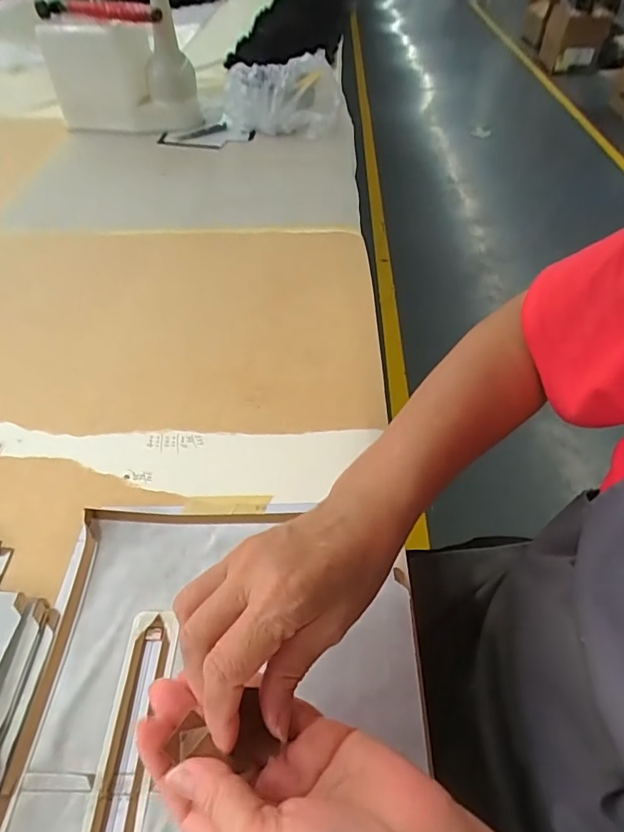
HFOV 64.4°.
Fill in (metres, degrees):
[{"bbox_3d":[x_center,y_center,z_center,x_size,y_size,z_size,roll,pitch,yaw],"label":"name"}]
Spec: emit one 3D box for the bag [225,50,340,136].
[{"bbox_3d":[-0.055,-0.582,0.905,0.205,0.116,0.134,-1,49,-1],"label":"bag"}]

